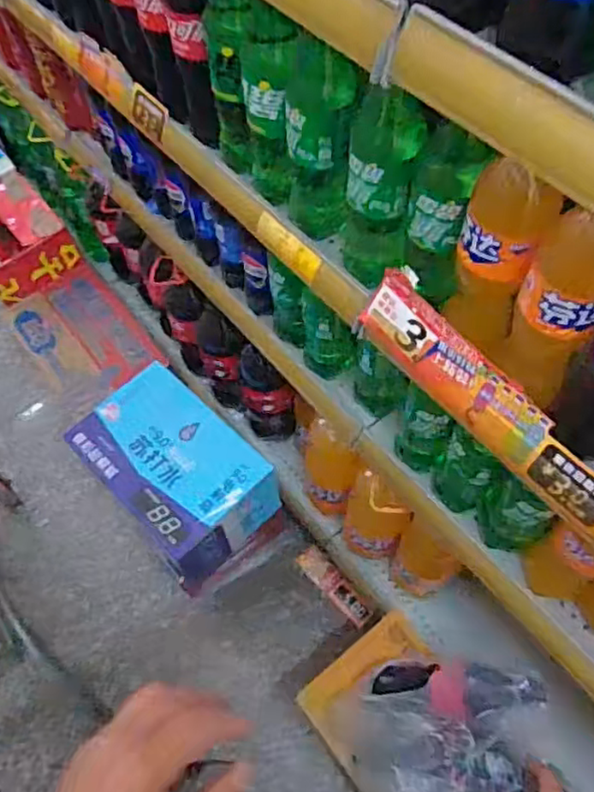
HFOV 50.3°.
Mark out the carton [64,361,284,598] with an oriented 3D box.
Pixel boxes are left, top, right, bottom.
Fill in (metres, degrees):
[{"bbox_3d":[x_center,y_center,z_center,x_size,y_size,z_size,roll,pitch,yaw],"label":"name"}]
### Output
[{"bbox_3d":[-0.215,0.142,1.157,0.233,0.195,0.353,-39,66,-17],"label":"carton"}]

